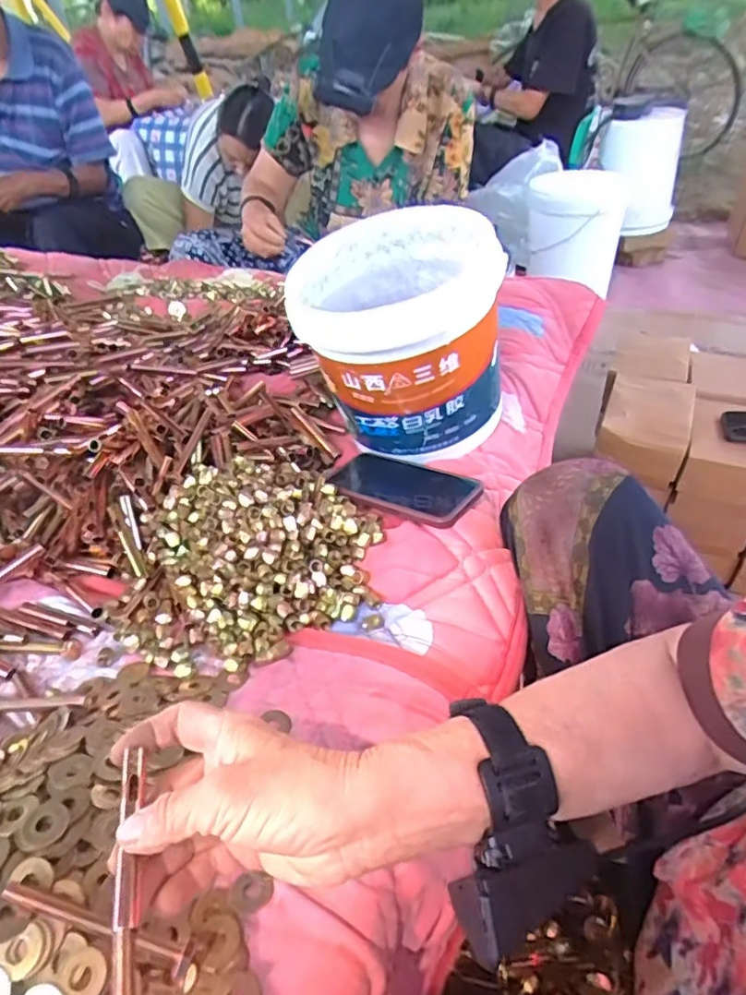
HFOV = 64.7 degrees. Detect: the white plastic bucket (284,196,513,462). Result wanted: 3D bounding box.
[{"bbox_3d":[0.025,-0.177,0.634,0.205,0.179,0.227,-6,41,-2],"label":"white plastic bucket"}]

